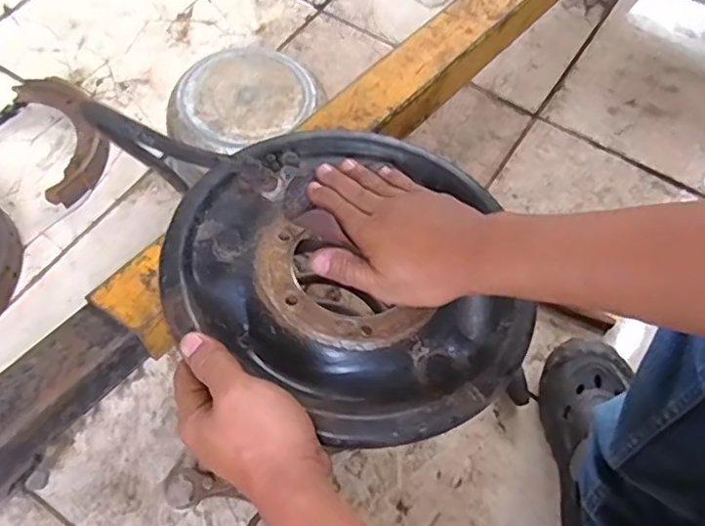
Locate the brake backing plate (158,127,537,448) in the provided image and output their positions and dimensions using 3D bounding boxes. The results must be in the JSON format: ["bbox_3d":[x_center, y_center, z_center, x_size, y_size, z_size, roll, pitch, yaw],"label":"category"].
[{"bbox_3d":[0.008,-0.007,0.457,0.258,0.052,0.244,2,63,-3],"label":"brake backing plate"}]

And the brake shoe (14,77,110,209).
[{"bbox_3d":[-0.407,-0.183,0.876,0.102,0.043,0.220,-20,66,-13],"label":"brake shoe"}]

